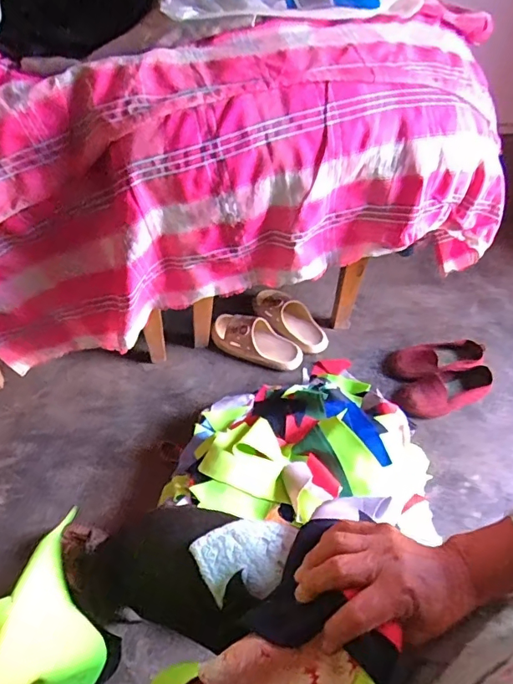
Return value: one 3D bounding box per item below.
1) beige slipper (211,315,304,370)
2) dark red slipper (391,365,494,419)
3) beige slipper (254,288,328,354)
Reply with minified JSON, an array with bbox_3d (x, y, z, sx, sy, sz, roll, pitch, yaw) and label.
[{"bbox_3d":[0.003,-0.005,1.130,0.219,0.064,0.093,18,50,10],"label":"beige slipper"},{"bbox_3d":[0.421,0.112,1.078,0.229,0.048,0.090,-10,51,-13],"label":"dark red slipper"},{"bbox_3d":[0.087,-0.054,1.177,0.206,0.060,0.086,36,55,23],"label":"beige slipper"}]

